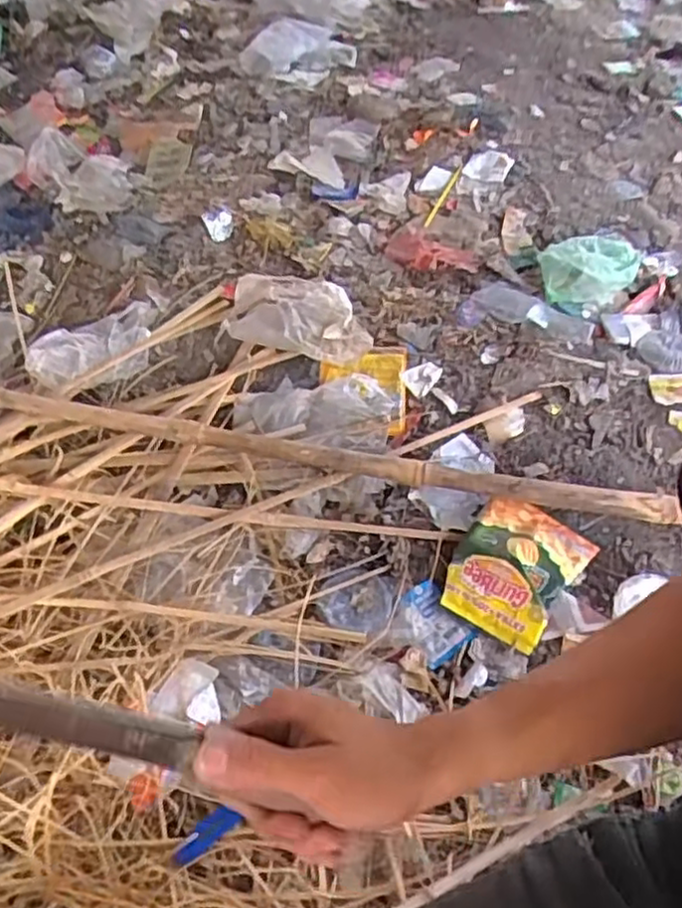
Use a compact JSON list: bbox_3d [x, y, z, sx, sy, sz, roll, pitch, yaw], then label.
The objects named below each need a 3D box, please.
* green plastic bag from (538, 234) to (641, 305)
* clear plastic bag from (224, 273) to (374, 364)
[{"bbox_3d":[0.437,-0.324,1.212,0.221,0.042,0.132,-24,57,-21],"label":"green plastic bag"},{"bbox_3d":[-0.062,-0.215,1.116,0.226,0.045,0.156,8,51,7],"label":"clear plastic bag"}]

